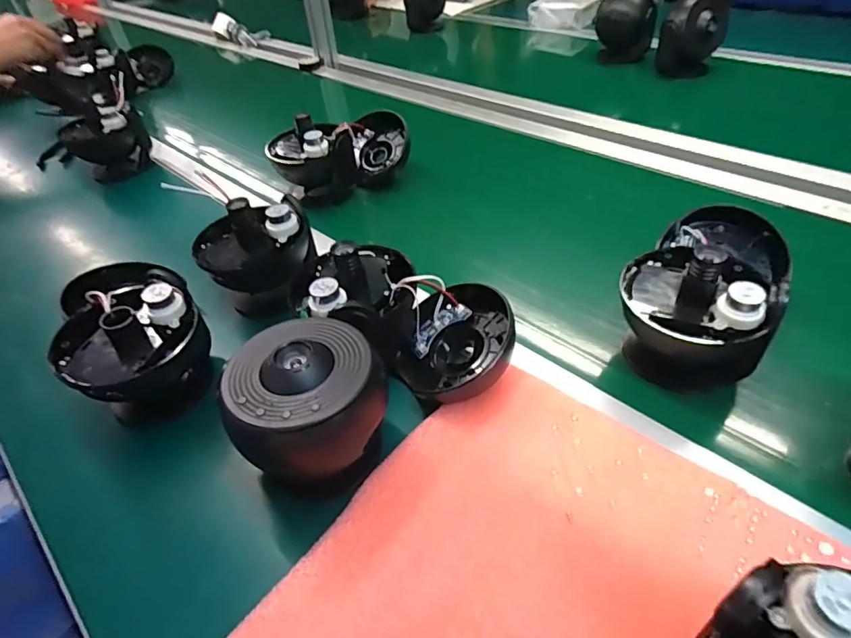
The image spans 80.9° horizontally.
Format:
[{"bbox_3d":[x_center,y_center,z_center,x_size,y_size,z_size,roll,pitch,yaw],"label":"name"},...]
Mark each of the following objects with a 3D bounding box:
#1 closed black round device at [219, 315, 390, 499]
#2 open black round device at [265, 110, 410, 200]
[{"bbox_3d":[-0.080,0.066,0.367,0.102,0.104,0.104,-3,44,3],"label":"closed black round device"},{"bbox_3d":[-0.117,-0.240,0.724,0.200,0.118,0.098,-28,48,-22],"label":"open black round device"}]

